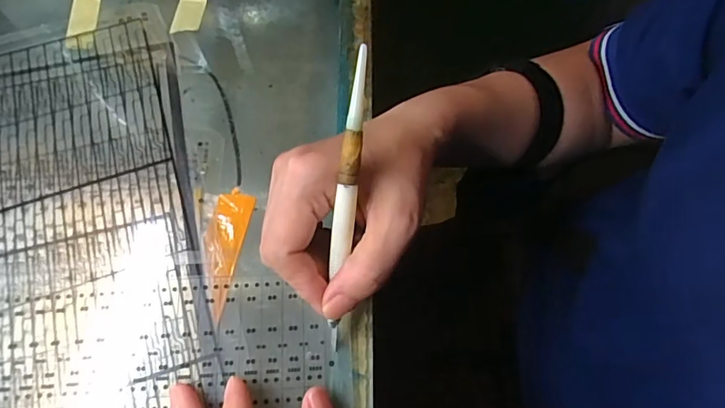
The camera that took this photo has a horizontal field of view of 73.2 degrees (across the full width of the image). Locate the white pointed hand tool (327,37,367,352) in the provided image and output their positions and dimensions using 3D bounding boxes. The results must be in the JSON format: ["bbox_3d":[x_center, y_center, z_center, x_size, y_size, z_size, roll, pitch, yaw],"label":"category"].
[{"bbox_3d":[-0.008,0.005,0.230,0.009,0.009,0.149,9,111,5],"label":"white pointed hand tool"}]

